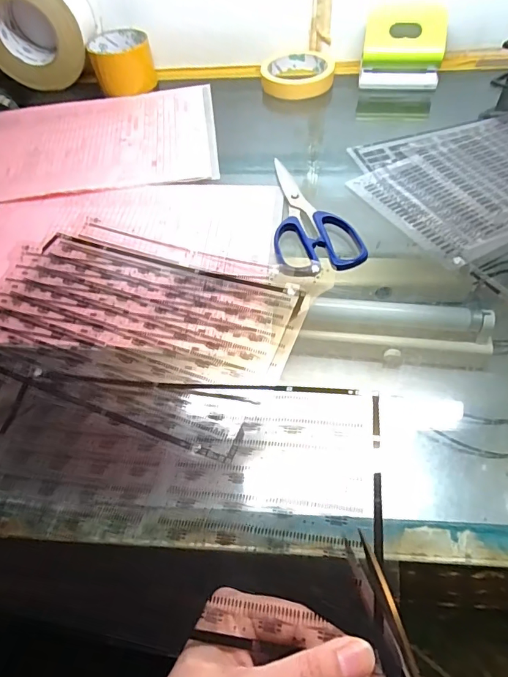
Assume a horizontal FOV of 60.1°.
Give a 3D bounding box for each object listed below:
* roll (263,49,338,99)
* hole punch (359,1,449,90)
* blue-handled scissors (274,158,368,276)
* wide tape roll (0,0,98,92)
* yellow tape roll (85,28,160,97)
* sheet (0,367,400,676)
[{"bbox_3d":[0.059,-0.358,0.593,0.096,0.024,0.096,-2,54,3],"label":"roll"},{"bbox_3d":[0.186,-0.362,0.546,0.094,0.077,0.053,10,56,12],"label":"hole punch"},{"bbox_3d":[0.039,-0.123,0.420,0.073,0.011,0.177,-16,54,-7],"label":"blue-handled scissors"},{"bbox_3d":[-0.286,-0.411,0.581,0.137,0.133,0.061,5,55,8],"label":"wide tape roll"},{"bbox_3d":[-0.179,-0.378,0.601,0.080,0.050,0.080,-14,54,-5],"label":"yellow tape roll"},{"bbox_3d":[-0.054,0.091,0.269,0.254,0.033,0.153,4,55,8],"label":"sheet"}]

